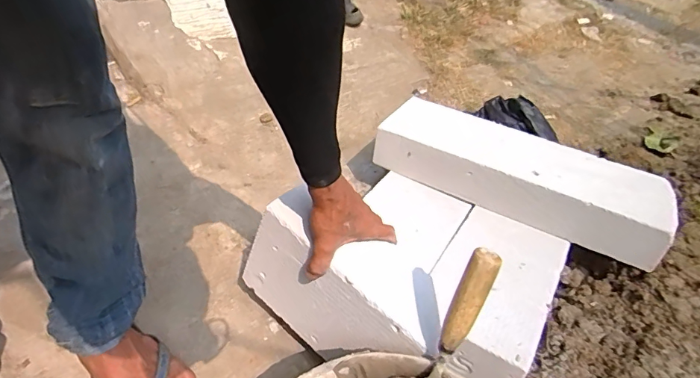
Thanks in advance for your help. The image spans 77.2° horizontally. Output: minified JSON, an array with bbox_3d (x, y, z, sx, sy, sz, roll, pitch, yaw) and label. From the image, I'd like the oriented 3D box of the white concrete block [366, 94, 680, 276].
[{"bbox_3d":[0.346,-0.031,0.931,0.553,0.126,0.200,24,43,23],"label":"white concrete block"}]

